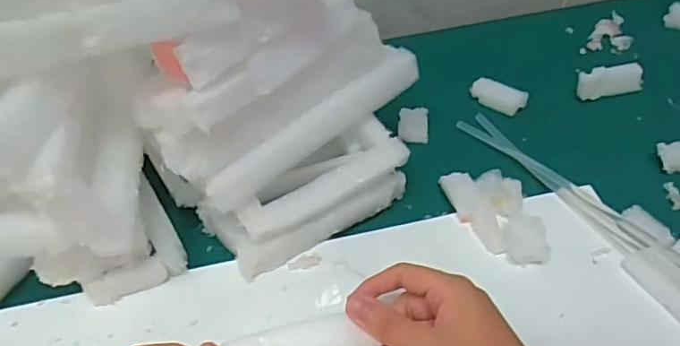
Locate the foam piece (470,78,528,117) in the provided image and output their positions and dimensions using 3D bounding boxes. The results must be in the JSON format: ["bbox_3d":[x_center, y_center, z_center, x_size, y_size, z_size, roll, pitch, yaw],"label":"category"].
[{"bbox_3d":[0.168,-0.082,0.613,0.059,0.013,0.033,31,57,26],"label":"foam piece"}]

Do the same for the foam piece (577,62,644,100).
[{"bbox_3d":[0.289,-0.097,0.611,0.065,0.029,0.020,-5,49,-2],"label":"foam piece"}]

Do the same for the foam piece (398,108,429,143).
[{"bbox_3d":[0.076,-0.051,0.594,0.030,0.006,0.043,2,49,5],"label":"foam piece"}]

